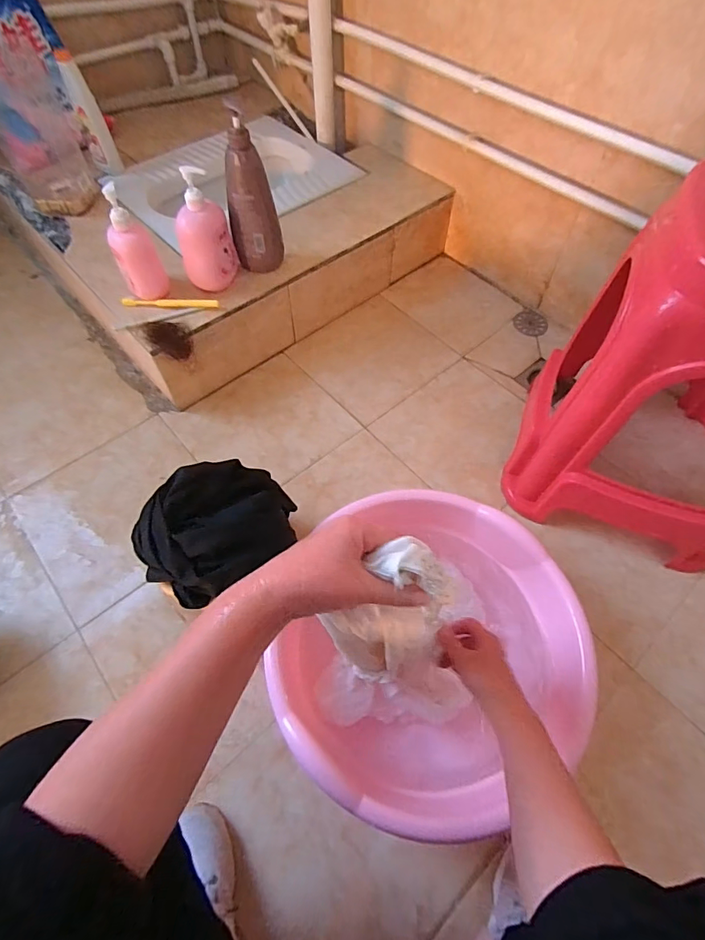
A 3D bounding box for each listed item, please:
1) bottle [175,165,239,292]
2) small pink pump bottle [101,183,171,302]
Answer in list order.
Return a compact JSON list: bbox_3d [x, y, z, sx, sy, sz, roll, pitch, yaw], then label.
[{"bbox_3d":[-0.256,-0.399,0.761,0.074,0.189,0.089,10,60,6],"label":"bottle"},{"bbox_3d":[-0.369,-0.371,0.743,0.069,0.174,0.063,-27,63,-15],"label":"small pink pump bottle"}]

